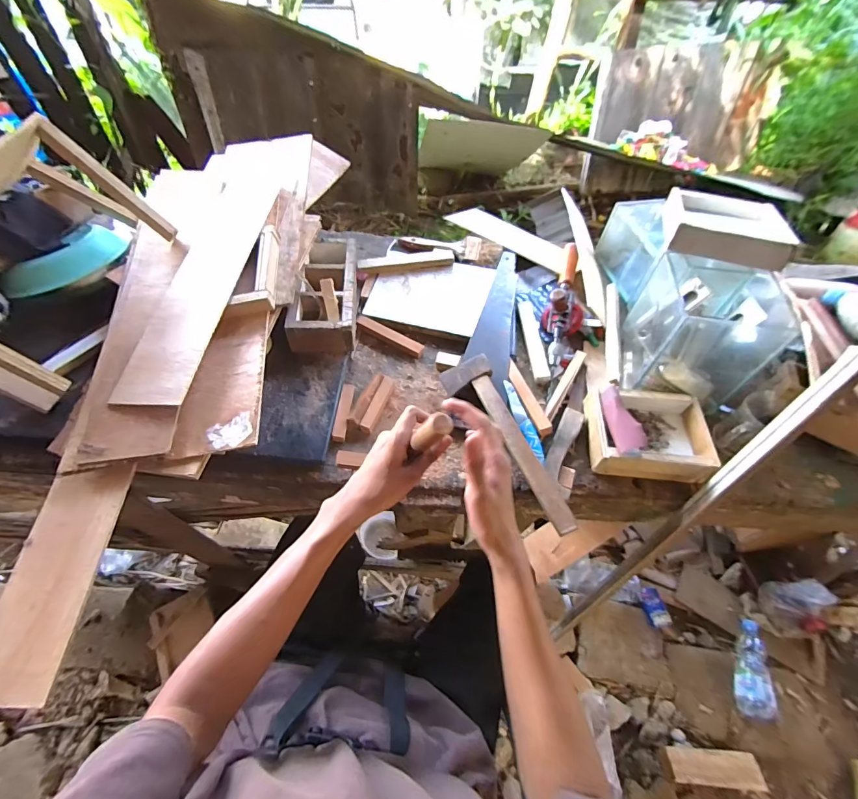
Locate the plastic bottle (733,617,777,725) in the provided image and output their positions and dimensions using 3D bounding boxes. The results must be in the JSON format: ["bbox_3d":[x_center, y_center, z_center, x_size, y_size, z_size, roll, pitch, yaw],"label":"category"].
[{"bbox_3d":[0.851,0.701,1.061,0.068,0.081,0.235,16,58,8],"label":"plastic bottle"}]

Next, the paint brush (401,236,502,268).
[{"bbox_3d":[0.052,-0.339,0.879,0.217,0.011,0.084,18,58,9],"label":"paint brush"}]

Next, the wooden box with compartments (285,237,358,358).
[{"bbox_3d":[-0.182,-0.202,0.737,0.105,0.069,0.259,1,57,-2],"label":"wooden box with compartments"}]

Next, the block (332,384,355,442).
[{"bbox_3d":[-0.136,0.018,0.647,0.020,0.010,0.104,5,57,0],"label":"block"}]

